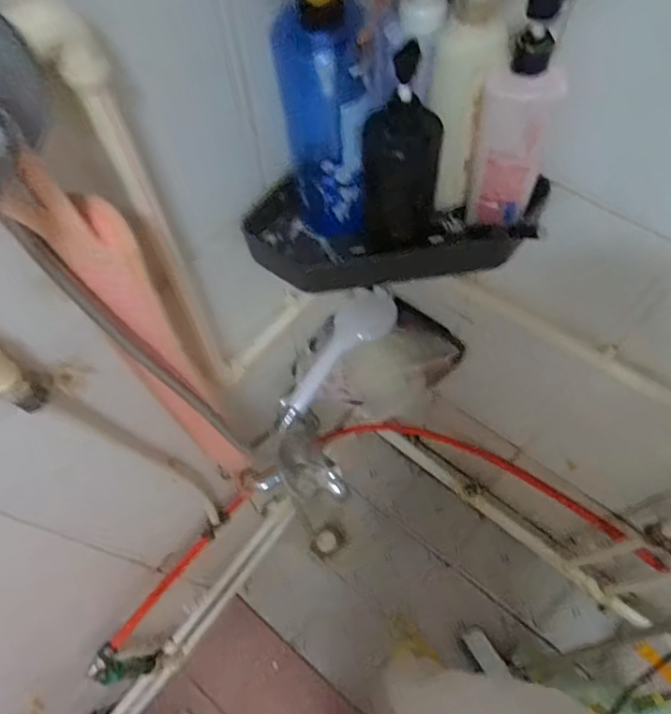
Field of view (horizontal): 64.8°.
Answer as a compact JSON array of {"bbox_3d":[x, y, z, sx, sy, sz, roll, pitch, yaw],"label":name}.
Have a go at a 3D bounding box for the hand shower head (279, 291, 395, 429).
[{"bbox_3d":[-0.005,-0.001,0.866,0.079,0.051,0.274,40,89,21],"label":"hand shower head"}]

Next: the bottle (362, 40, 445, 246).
[{"bbox_3d":[0.062,-0.179,0.486,0.070,0.179,0.048,4,62,4],"label":"bottle"}]

